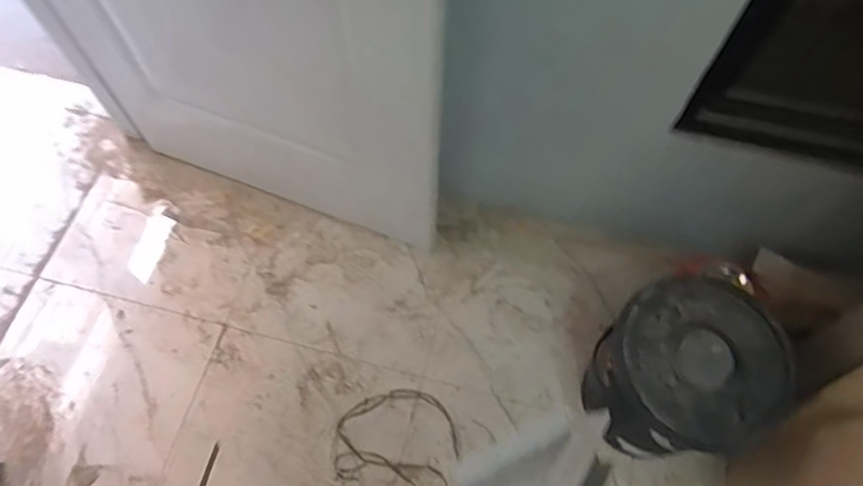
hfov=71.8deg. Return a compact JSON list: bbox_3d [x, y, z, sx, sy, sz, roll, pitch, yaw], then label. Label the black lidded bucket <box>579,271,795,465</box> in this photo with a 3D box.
[{"bbox_3d":[0.470,0.253,1.165,0.267,0.348,0.270,1,65,-1],"label":"black lidded bucket"}]

